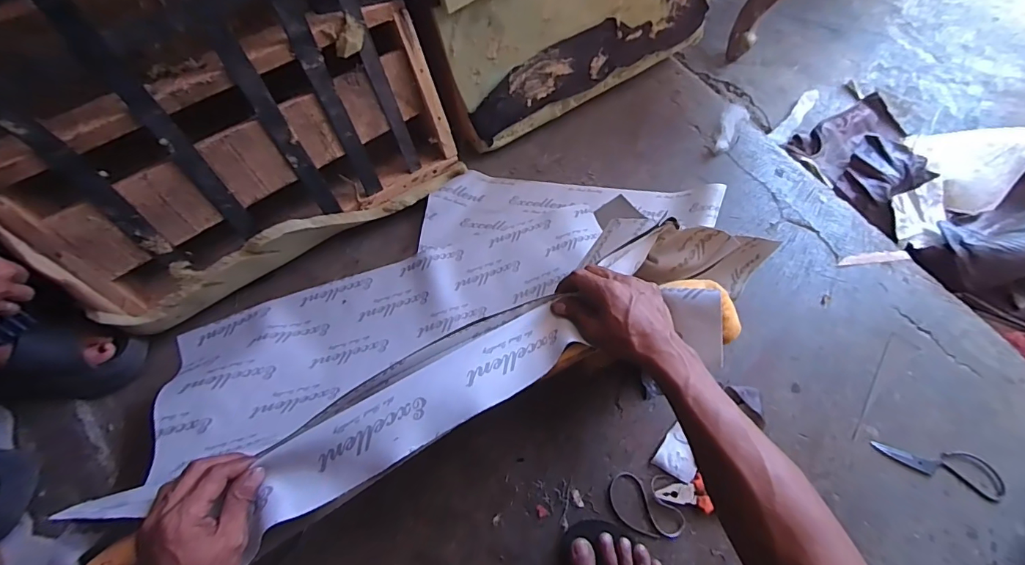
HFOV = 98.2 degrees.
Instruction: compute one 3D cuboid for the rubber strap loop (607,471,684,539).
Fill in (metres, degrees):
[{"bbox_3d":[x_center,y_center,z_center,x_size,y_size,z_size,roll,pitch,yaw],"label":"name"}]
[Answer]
[{"bbox_3d":[0.187,0.307,0.612,0.097,0.012,0.076,4,68,-1],"label":"rubber strap loop"}]

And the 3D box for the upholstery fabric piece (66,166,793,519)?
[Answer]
[{"bbox_3d":[-0.062,-0.015,0.615,0.848,0.227,0.439,-17,70,-9],"label":"upholstery fabric piece"}]

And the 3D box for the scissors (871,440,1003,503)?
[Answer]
[{"bbox_3d":[0.630,0.261,0.655,0.181,0.007,0.056,23,69,7],"label":"scissors"}]

